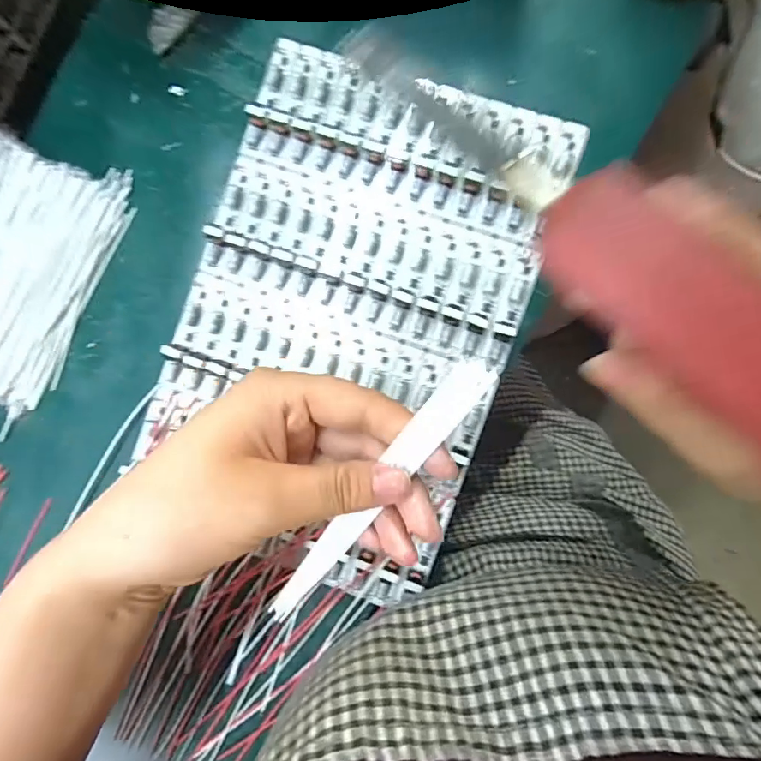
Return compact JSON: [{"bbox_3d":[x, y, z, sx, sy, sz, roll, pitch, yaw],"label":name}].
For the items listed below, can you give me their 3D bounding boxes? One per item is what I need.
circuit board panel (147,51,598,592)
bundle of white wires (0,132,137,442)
[{"bbox_3d":[-0.021,-0.039,0.288,0.192,0.013,0.285,20,90,6],"label":"circuit board panel"},{"bbox_3d":[-0.238,-0.074,0.300,0.117,0.028,0.156,30,91,5],"label":"bundle of white wires"}]

